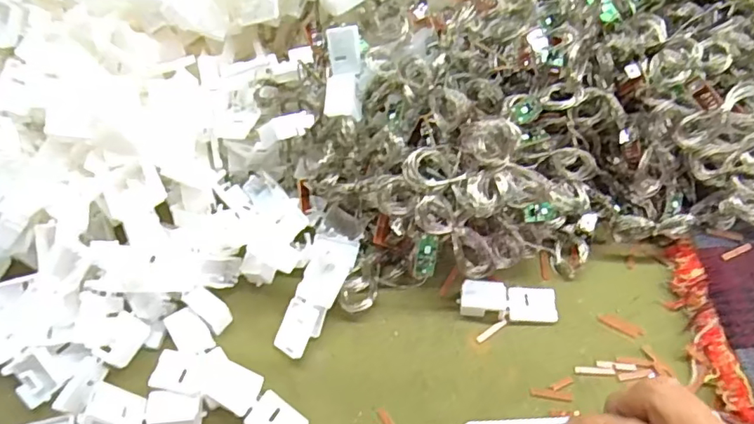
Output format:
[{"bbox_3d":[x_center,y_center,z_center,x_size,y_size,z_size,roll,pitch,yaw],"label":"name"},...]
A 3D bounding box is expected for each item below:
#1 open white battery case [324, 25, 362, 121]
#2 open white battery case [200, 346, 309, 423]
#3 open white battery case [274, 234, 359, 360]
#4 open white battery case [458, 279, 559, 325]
[{"bbox_3d":[-0.019,-0.079,0.312,0.020,0.014,0.050,0,89,1],"label":"open white battery case"},{"bbox_3d":[-0.065,0.093,0.272,0.064,0.017,0.022,30,63,18],"label":"open white battery case"},{"bbox_3d":[-0.032,0.043,0.300,0.027,0.012,0.073,14,59,9],"label":"open white battery case"},{"bbox_3d":[0.075,0.051,0.307,0.055,0.010,0.020,2,58,2],"label":"open white battery case"}]

